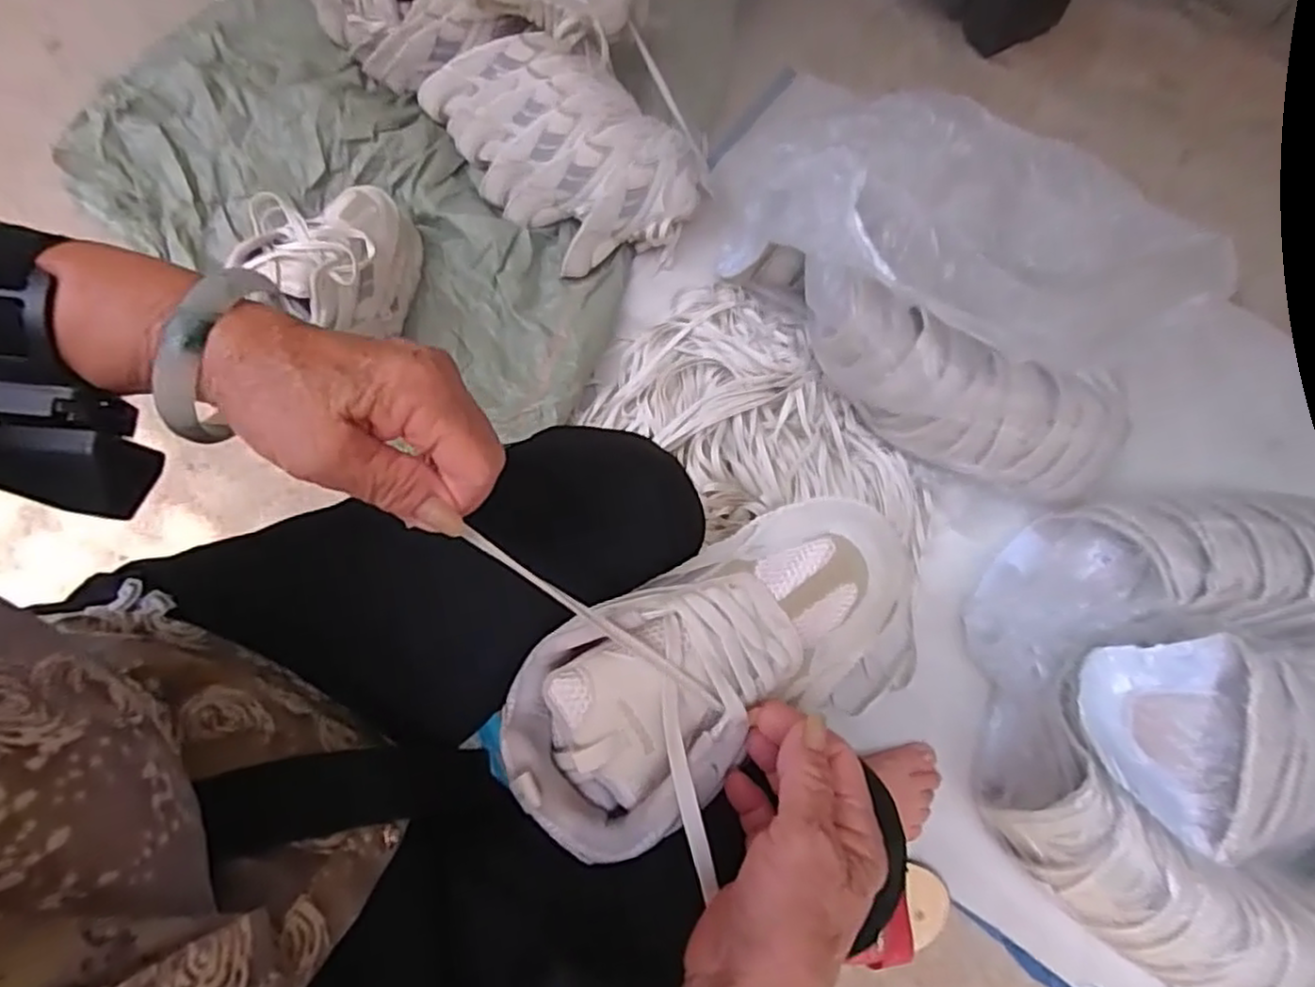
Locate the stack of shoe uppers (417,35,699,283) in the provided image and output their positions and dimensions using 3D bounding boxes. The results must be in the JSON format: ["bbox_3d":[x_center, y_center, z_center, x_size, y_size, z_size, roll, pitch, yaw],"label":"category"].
[{"bbox_3d":[-0.121,-0.427,0.847,0.188,0.110,0.344,-42,79,-15],"label":"stack of shoe uppers"}]

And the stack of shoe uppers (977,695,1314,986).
[{"bbox_3d":[0.442,0.348,0.633,0.322,0.149,0.131,39,73,9],"label":"stack of shoe uppers"}]

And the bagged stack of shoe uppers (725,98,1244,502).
[{"bbox_3d":[0.294,-0.208,0.700,0.433,0.224,0.270,25,72,5],"label":"bagged stack of shoe uppers"}]

